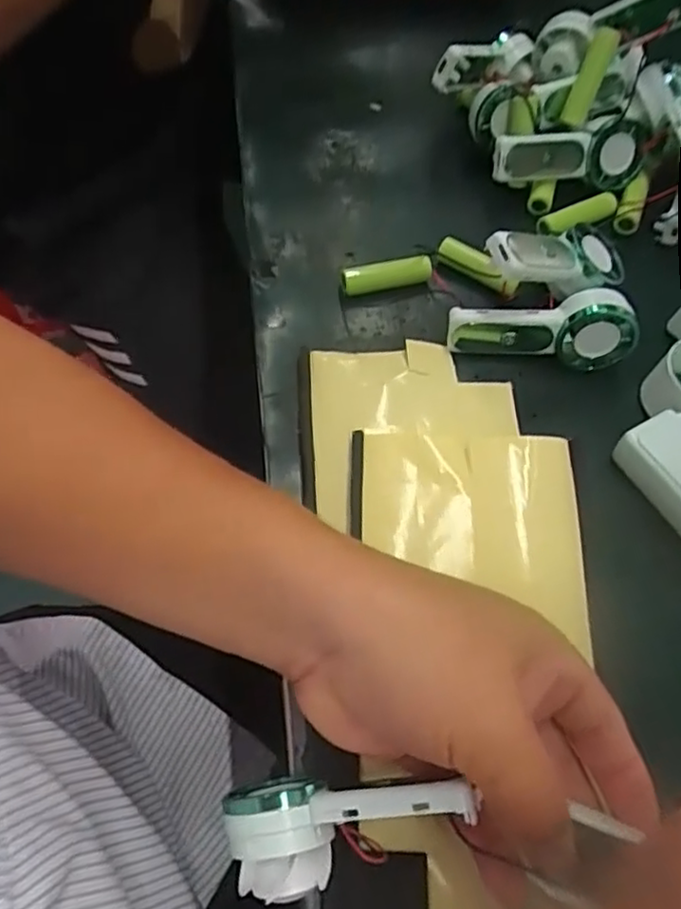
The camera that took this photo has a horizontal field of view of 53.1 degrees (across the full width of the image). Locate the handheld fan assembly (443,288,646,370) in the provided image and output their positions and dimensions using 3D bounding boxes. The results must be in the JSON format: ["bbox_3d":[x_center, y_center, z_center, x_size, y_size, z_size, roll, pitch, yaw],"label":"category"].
[{"bbox_3d":[0.105,-0.064,0.356,0.093,0.039,0.019,0,44,11],"label":"handheld fan assembly"}]

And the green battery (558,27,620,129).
[{"bbox_3d":[0.147,-0.222,0.403,0.014,0.050,0.014,27,32,12],"label":"green battery"}]

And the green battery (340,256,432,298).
[{"bbox_3d":[0.025,-0.100,0.380,0.051,0.012,0.015,-12,66,-12],"label":"green battery"}]

